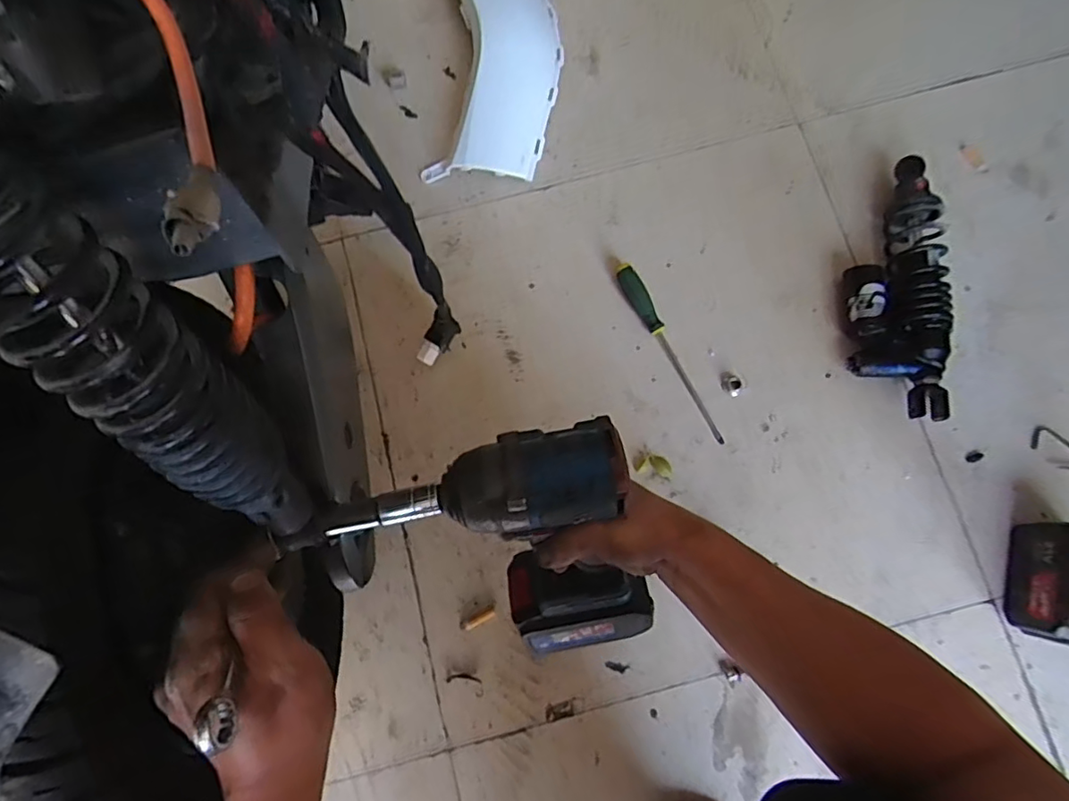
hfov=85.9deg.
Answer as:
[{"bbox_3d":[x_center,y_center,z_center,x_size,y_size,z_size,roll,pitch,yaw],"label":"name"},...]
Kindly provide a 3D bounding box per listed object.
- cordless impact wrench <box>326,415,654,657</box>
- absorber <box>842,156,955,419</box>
[{"bbox_3d":[-0.016,0.127,0.436,0.187,0.255,0.077,-18,42,-2],"label":"cordless impact wrench"},{"bbox_3d":[0.412,-0.132,0.657,0.106,0.050,0.302,0,80,1],"label":"absorber"}]

